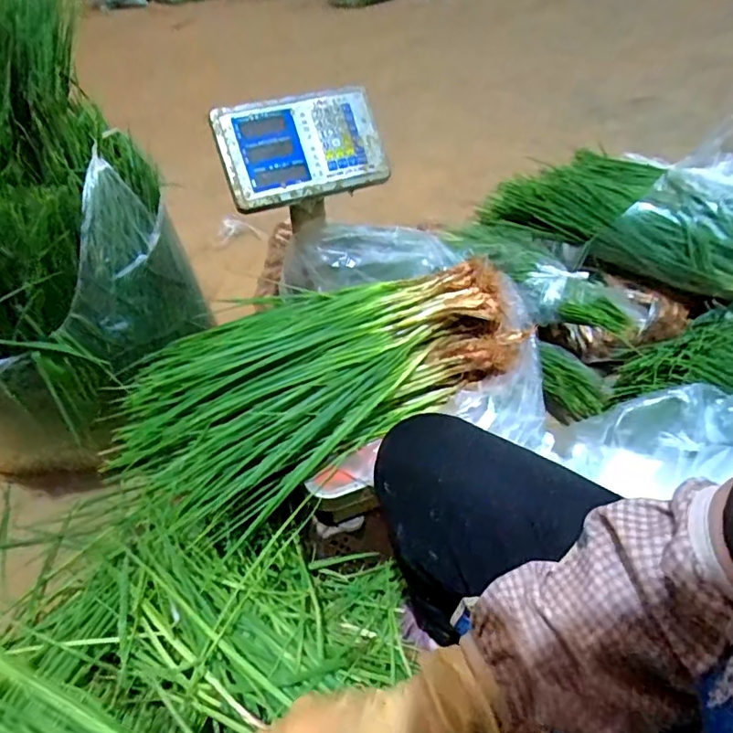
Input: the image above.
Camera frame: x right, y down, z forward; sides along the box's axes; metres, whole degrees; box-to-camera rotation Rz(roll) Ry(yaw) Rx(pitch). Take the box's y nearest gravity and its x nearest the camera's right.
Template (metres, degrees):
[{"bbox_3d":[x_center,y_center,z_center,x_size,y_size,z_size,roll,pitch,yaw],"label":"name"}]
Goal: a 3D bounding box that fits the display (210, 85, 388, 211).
[{"bbox_3d":[-0.095,-0.331,0.804,0.236,0.034,0.159,-17,89,-17],"label":"display"}]

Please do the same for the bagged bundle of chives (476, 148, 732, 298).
[{"bbox_3d":[0.581,-0.290,1.021,0.676,0.174,0.230,21,51,22],"label":"bagged bundle of chives"}]

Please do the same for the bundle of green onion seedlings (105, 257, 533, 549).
[{"bbox_3d":[-0.081,0.009,0.786,0.614,0.149,0.293,-25,49,-19],"label":"bundle of green onion seedlings"}]

